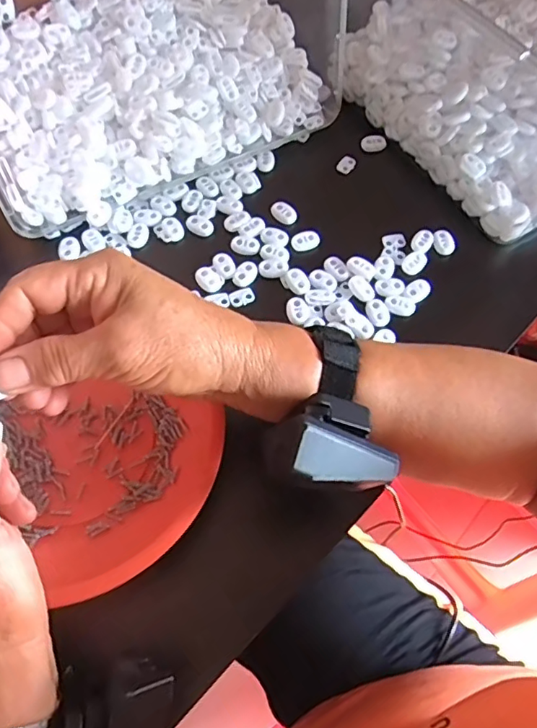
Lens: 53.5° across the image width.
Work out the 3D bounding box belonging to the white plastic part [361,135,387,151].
[{"bbox_3d":[0.096,-0.201,0.481,0.023,0.009,0.015,9,62,1],"label":"white plastic part"}]

